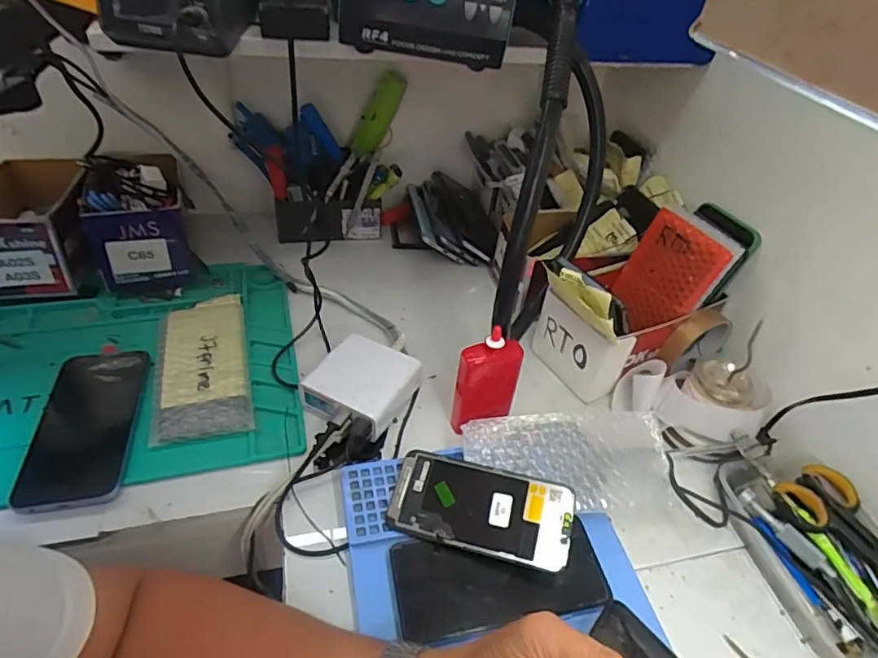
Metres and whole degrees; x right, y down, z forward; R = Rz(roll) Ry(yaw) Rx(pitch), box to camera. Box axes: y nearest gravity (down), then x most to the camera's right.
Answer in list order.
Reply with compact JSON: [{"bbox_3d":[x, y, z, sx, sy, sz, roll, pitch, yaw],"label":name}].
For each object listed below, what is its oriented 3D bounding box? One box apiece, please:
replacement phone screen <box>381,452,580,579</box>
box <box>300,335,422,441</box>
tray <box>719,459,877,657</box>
[{"bbox_3d":[0.033,0.144,0.436,0.143,0.008,0.070,11,56,13],"label":"replacement phone screen"},{"bbox_3d":[-0.078,0.057,0.533,0.092,0.037,0.096,23,44,17],"label":"box"},{"bbox_3d":[0.314,0.186,0.447,0.111,0.045,0.171,-3,42,-10],"label":"tray"}]

